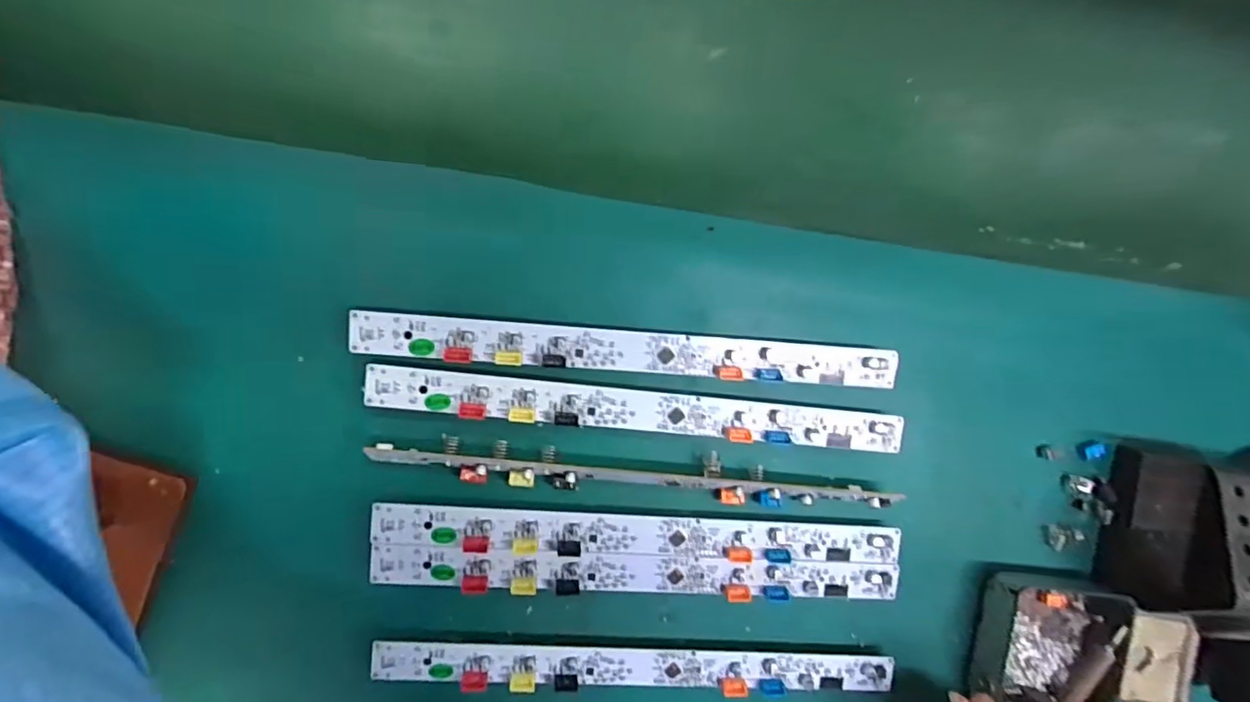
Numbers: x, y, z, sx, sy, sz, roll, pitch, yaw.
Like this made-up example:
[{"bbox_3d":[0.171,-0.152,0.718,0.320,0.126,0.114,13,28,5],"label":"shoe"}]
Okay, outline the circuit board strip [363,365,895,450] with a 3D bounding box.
[{"bbox_3d":[0.014,0.032,0.299,0.285,0.007,0.023,6,93,-9],"label":"circuit board strip"}]

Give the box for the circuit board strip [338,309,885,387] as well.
[{"bbox_3d":[0.008,0.001,0.296,0.285,0.006,0.022,4,93,-8],"label":"circuit board strip"}]

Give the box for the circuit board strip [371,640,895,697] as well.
[{"bbox_3d":[0.012,0.176,0.311,0.284,0.013,0.022,6,93,-9],"label":"circuit board strip"}]

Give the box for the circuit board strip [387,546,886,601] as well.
[{"bbox_3d":[0.014,0.123,0.305,0.285,0.008,0.023,4,93,-8],"label":"circuit board strip"}]

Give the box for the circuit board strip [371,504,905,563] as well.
[{"bbox_3d":[0.014,0.101,0.306,0.284,0.012,0.022,5,93,-8],"label":"circuit board strip"}]

